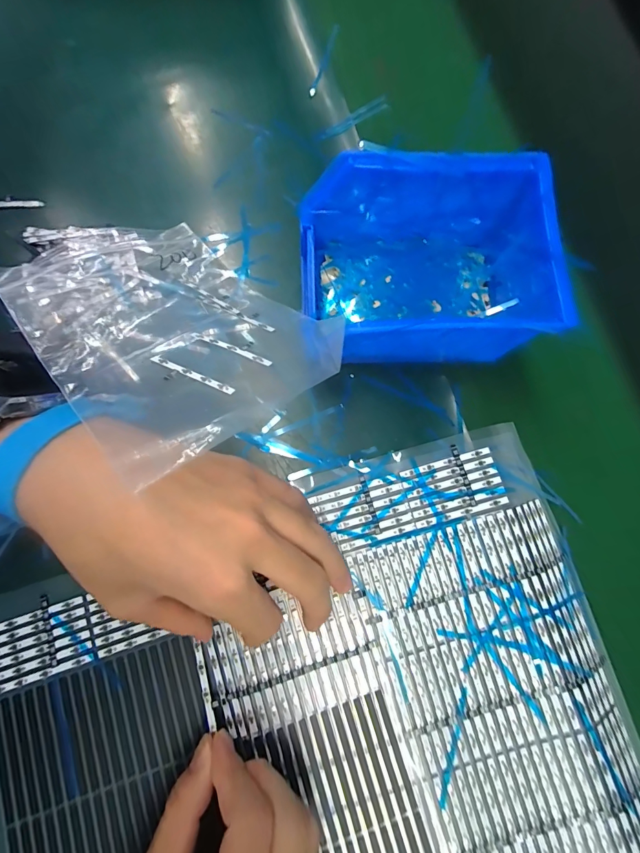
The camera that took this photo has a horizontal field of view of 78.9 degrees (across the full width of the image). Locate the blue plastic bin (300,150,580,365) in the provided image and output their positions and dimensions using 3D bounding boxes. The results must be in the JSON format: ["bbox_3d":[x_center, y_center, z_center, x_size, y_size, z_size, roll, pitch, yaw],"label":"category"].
[{"bbox_3d":[0.060,-0.095,0.243,0.143,0.070,0.106,-1,77,0],"label":"blue plastic bin"}]

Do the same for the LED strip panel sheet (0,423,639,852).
[{"bbox_3d":[-0.002,0.194,0.218,0.368,0.012,0.309,-17,79,-3],"label":"LED strip panel sheet"}]

